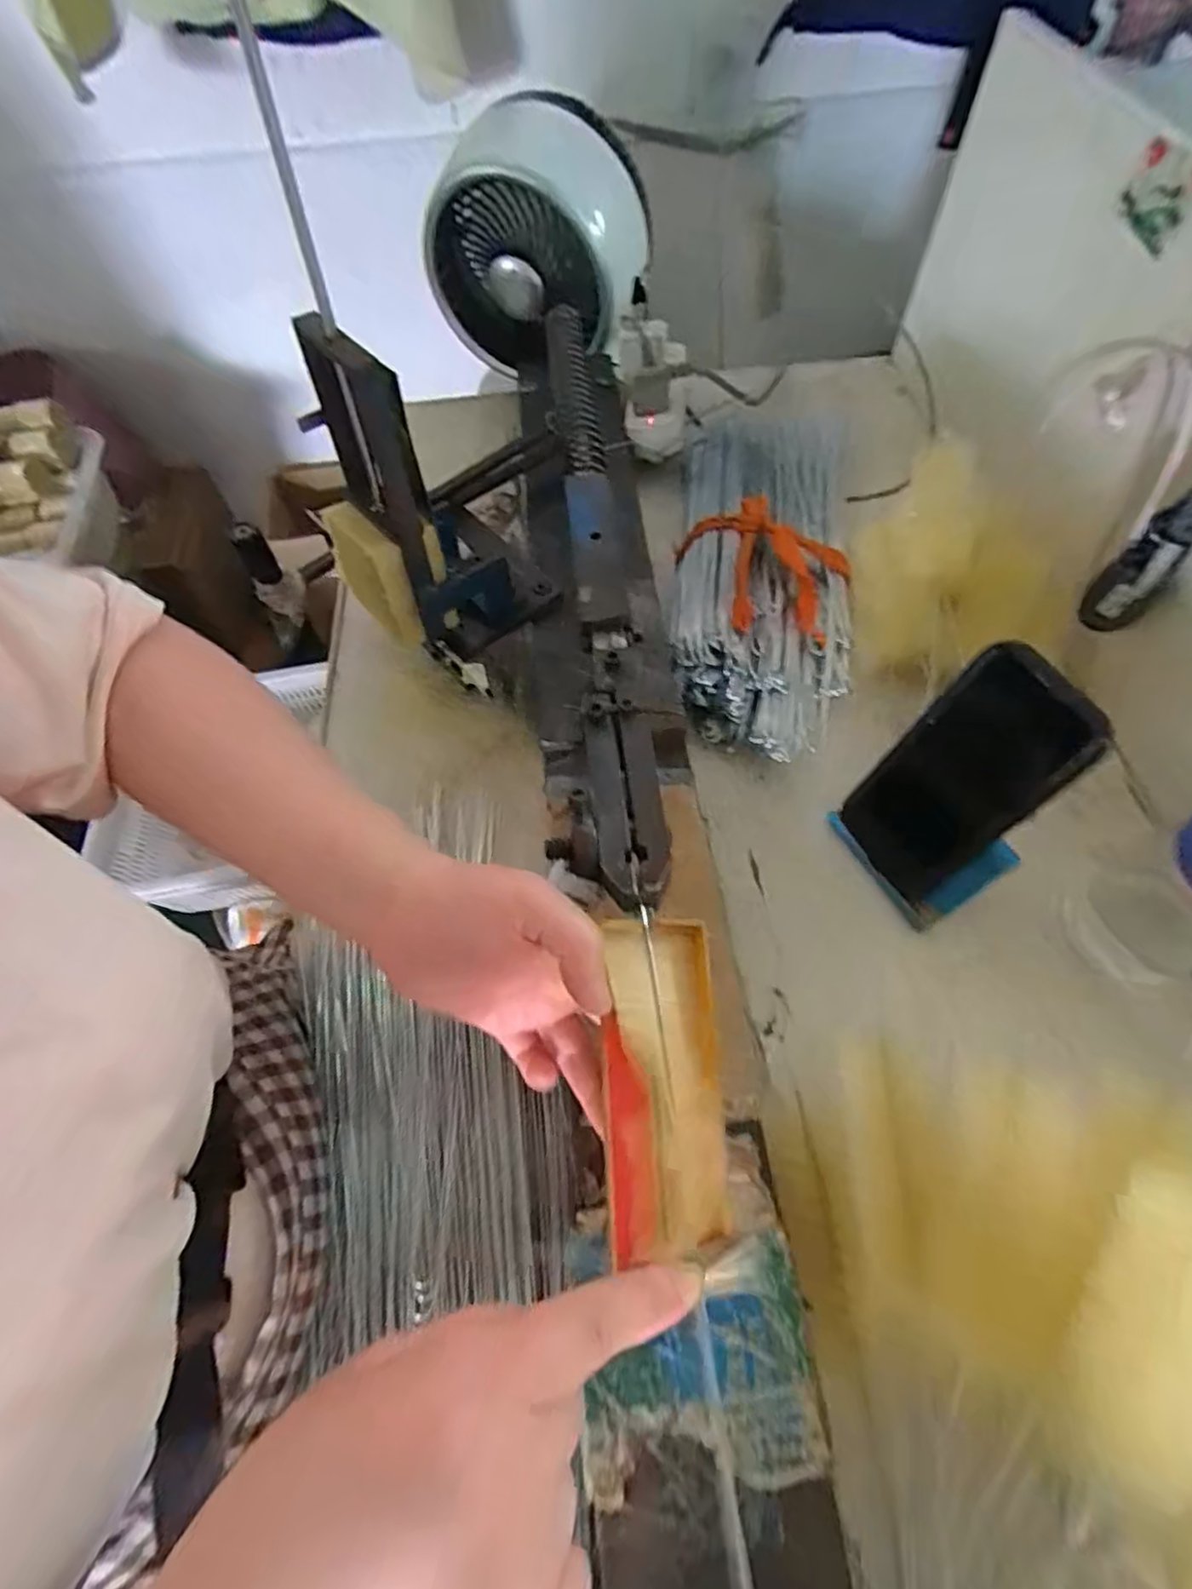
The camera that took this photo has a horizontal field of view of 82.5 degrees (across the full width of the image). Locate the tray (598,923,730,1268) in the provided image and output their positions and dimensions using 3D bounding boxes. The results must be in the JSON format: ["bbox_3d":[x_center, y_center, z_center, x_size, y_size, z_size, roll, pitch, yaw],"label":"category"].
[{"bbox_3d":[0.028,0.114,0.279,0.050,0.014,0.124,9,60,-21],"label":"tray"}]

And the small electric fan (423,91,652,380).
[{"bbox_3d":[-0.053,-0.541,0.680,0.234,0.188,0.115,35,68,20],"label":"small electric fan"}]

